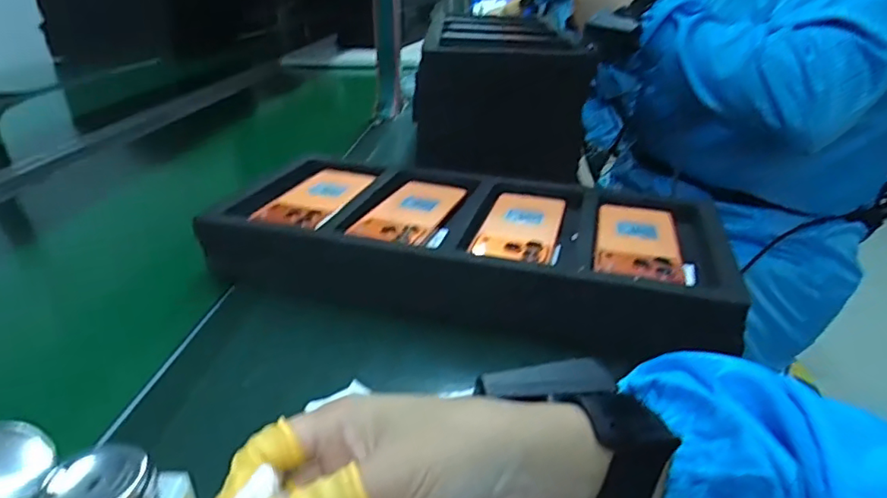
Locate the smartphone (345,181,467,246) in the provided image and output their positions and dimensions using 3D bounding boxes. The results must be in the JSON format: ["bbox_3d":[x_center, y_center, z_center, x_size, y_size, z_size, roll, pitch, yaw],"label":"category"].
[{"bbox_3d":[-0.032,-0.042,0.597,0.078,0.006,0.146,9,29,18],"label":"smartphone"}]

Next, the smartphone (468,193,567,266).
[{"bbox_3d":[0.080,-0.027,0.579,0.076,0.008,0.151,8,28,15],"label":"smartphone"}]

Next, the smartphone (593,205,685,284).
[{"bbox_3d":[0.186,-0.010,0.544,0.076,0.015,0.143,7,28,14],"label":"smartphone"}]

